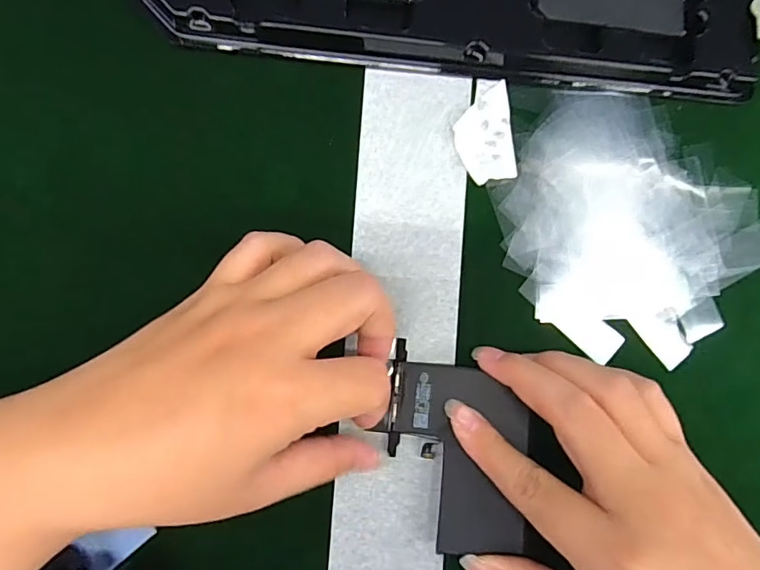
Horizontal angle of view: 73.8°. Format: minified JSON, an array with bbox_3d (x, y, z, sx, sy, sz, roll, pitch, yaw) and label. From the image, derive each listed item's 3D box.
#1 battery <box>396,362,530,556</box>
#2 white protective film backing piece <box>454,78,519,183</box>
[{"bbox_3d":[0.035,0.074,0.218,0.056,0.004,0.076,5,81,-1],"label":"battery"},{"bbox_3d":[0.049,-0.071,0.235,0.029,0.004,0.048,-9,83,-12],"label":"white protective film backing piece"}]

